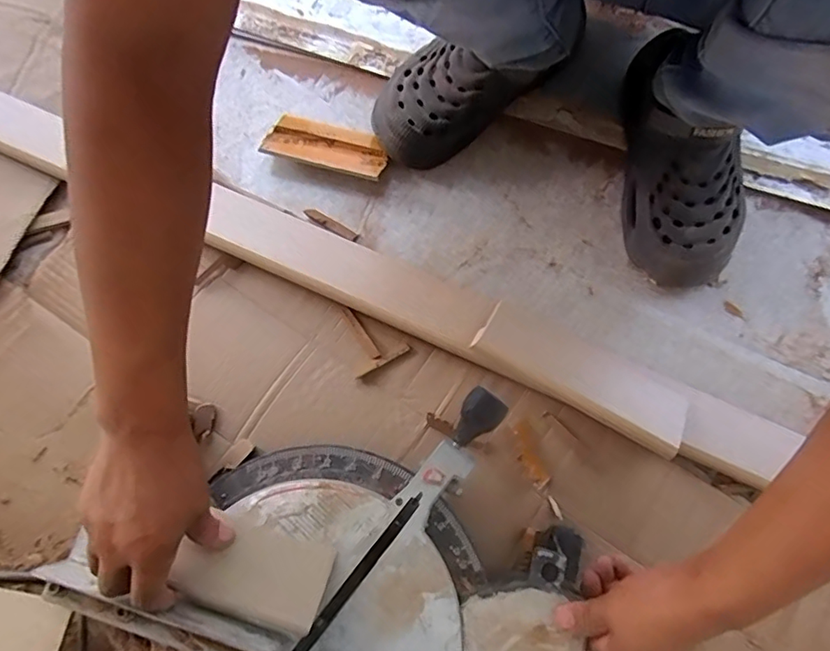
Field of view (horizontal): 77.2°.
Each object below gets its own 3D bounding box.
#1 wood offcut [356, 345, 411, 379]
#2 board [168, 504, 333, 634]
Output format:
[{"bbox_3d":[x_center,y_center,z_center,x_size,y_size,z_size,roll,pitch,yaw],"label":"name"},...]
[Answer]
[{"bbox_3d":[-0.035,0.038,0.566,0.065,0.004,0.009,-29,76,-7],"label":"wood offcut"},{"bbox_3d":[-0.133,0.204,0.433,0.118,0.019,0.068,16,72,3],"label":"board"}]

